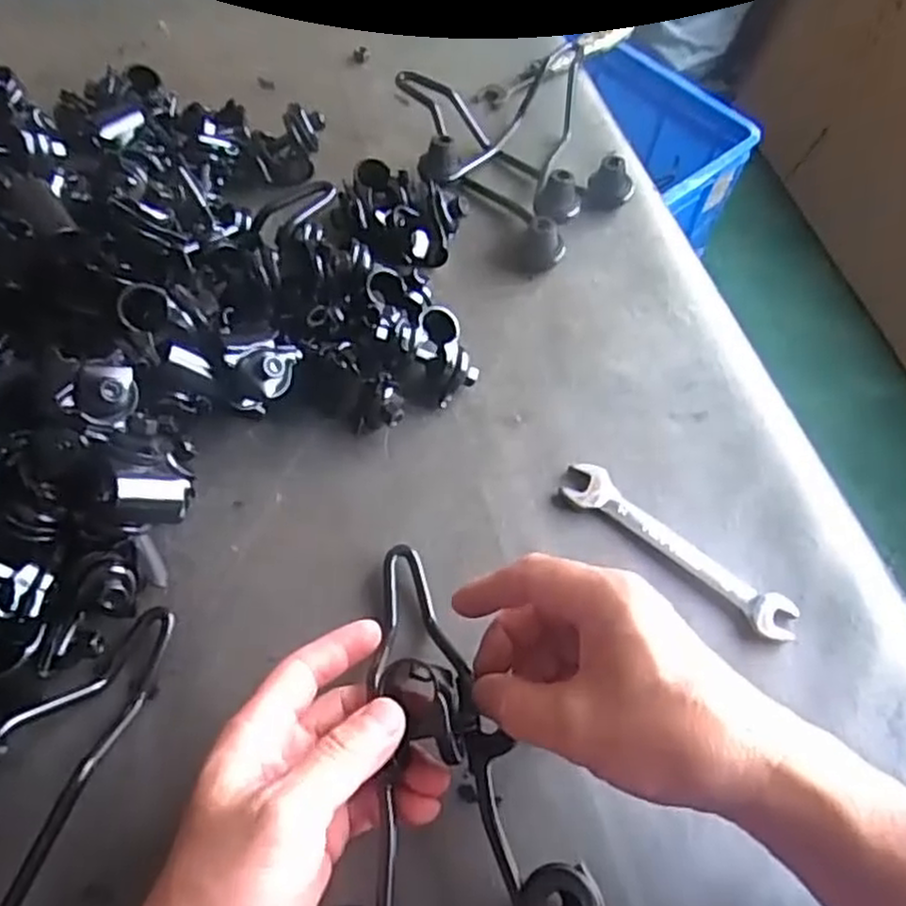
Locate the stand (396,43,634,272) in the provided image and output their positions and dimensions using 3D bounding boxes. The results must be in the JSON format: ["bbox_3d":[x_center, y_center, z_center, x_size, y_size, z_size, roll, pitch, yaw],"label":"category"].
[{"bbox_3d":[0.052,-0.232,0.572,0.160,0.041,0.216,-11,60,-10],"label":"stand"}]

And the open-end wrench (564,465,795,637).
[{"bbox_3d":[0.126,0.053,0.419,0.143,0.007,0.027,36,63,17],"label":"open-end wrench"}]

